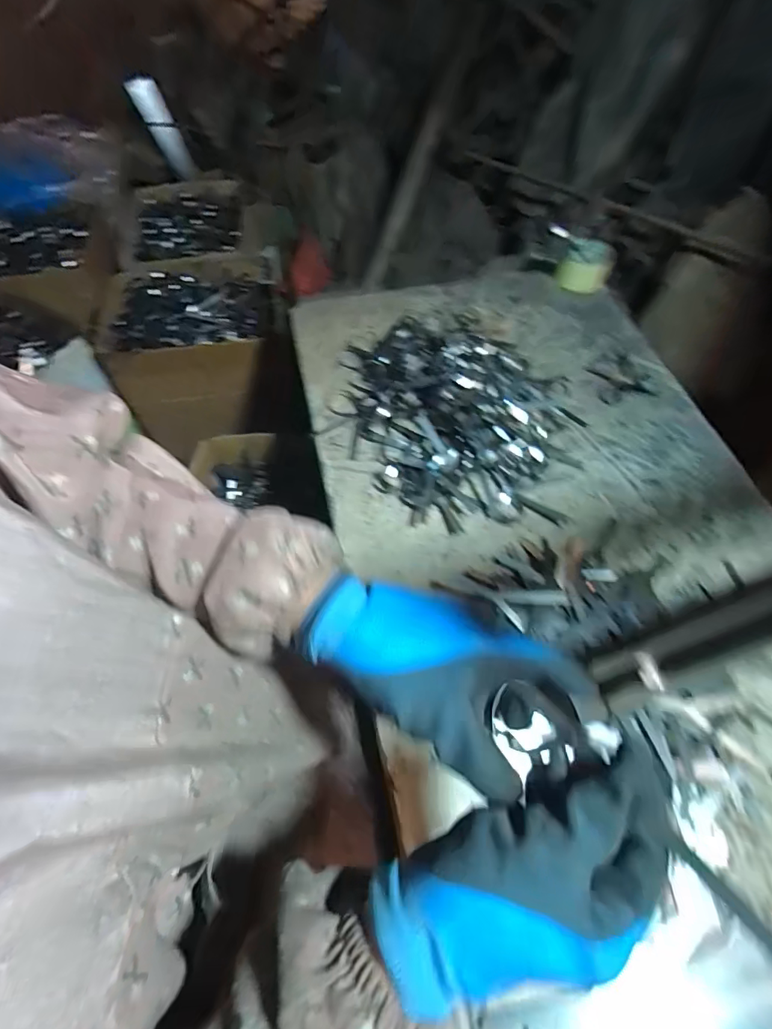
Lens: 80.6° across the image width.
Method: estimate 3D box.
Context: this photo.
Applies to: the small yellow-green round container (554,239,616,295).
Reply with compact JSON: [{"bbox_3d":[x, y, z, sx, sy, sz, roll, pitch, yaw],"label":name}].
[{"bbox_3d":[0.357,-0.446,0.814,0.086,0.049,0.085,0,61,0],"label":"small yellow-green round container"}]

